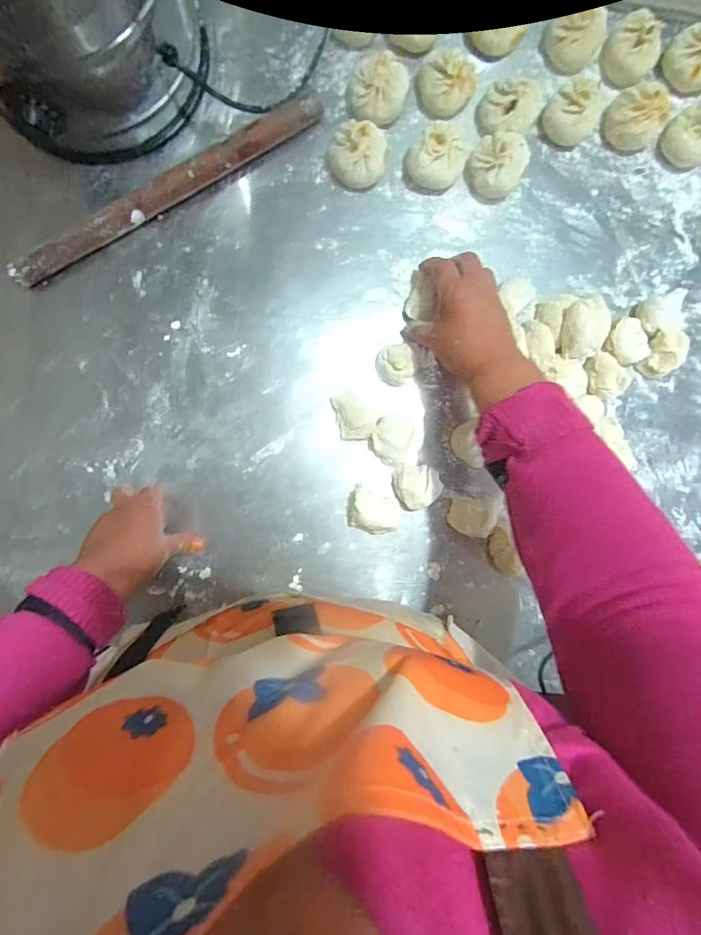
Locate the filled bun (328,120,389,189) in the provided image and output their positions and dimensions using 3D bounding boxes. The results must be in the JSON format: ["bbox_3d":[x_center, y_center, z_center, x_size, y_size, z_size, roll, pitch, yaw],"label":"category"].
[{"bbox_3d":[0.007,-0.339,0.493,0.059,0.038,0.055,18,91,-2],"label":"filled bun"}]

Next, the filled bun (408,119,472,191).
[{"bbox_3d":[0.097,-0.339,0.496,0.055,0.033,0.067,40,91,-3],"label":"filled bun"}]

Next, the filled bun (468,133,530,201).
[{"bbox_3d":[0.160,-0.330,0.498,0.057,0.044,0.055,0,92,-2],"label":"filled bun"}]

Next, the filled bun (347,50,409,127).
[{"bbox_3d":[0.030,-0.406,0.491,0.058,0.037,0.061,0,92,-2],"label":"filled bun"}]

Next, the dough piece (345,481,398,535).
[{"bbox_3d":[0.027,0.050,0.508,0.059,0.026,0.049,15,92,-2],"label":"dough piece"}]

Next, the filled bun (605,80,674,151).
[{"bbox_3d":[0.311,-0.383,0.500,0.054,0.046,0.056,0,92,-2],"label":"filled bun"}]

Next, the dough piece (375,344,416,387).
[{"bbox_3d":[0.050,-0.115,0.509,0.040,0.020,0.044,-7,92,-1],"label":"dough piece"}]

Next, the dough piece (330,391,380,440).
[{"bbox_3d":[0.006,-0.059,0.508,0.044,0.019,0.055,-17,92,-1],"label":"dough piece"}]

